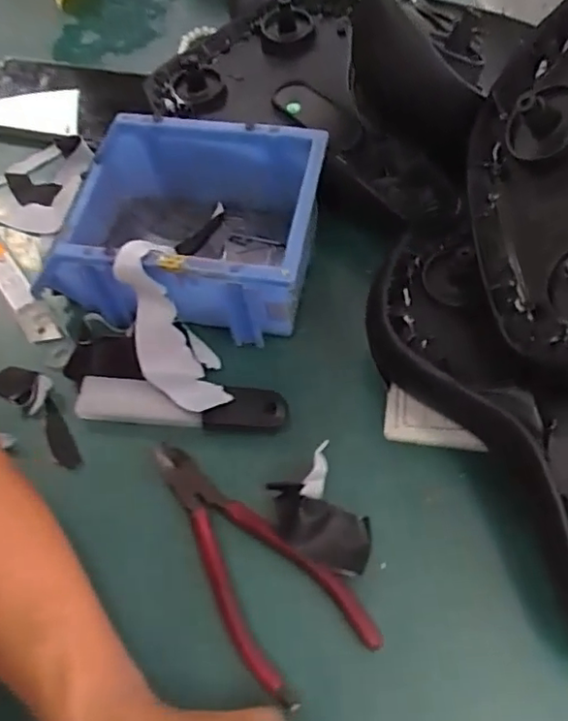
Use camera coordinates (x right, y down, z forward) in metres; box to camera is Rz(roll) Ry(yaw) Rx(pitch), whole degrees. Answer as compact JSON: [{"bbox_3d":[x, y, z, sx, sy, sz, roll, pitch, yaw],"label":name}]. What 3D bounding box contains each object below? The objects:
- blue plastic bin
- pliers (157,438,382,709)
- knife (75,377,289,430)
[{"bbox_3d":[-0.070,-0.085,0.389,0.170,0.076,0.116,8,61,9],"label":"blue plastic bin"},{"bbox_3d":[-0.027,0.108,0.317,0.156,0.013,0.059,37,69,22],"label":"pliers"},{"bbox_3d":[-0.063,0.026,0.366,0.129,0.010,0.026,3,60,6],"label":"knife"}]

